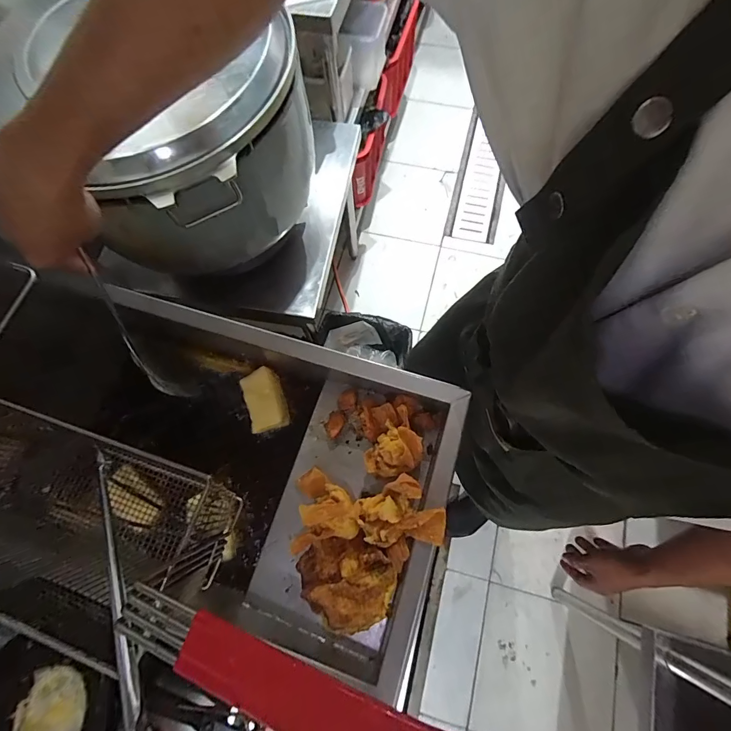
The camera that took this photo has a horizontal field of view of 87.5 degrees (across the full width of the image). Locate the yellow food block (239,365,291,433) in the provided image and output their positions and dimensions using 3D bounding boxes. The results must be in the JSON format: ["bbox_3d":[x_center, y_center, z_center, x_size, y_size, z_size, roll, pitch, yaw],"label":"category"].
[{"bbox_3d":[-0.174,0.057,0.654,0.067,0.031,0.103,-21,72,-4],"label":"yellow food block"}]

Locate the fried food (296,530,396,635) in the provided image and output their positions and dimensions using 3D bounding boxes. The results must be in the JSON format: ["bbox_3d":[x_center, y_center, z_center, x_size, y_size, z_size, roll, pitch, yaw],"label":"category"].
[{"bbox_3d":[-0.025,0.290,0.518,0.119,0.035,0.129,-1,72,3],"label":"fried food"}]

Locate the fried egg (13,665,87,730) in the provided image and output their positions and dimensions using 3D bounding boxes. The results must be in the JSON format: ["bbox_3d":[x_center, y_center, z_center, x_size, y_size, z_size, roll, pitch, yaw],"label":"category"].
[{"bbox_3d":[-0.449,0.488,0.535,0.094,0.022,0.110,-6,72,1],"label":"fried egg"}]

